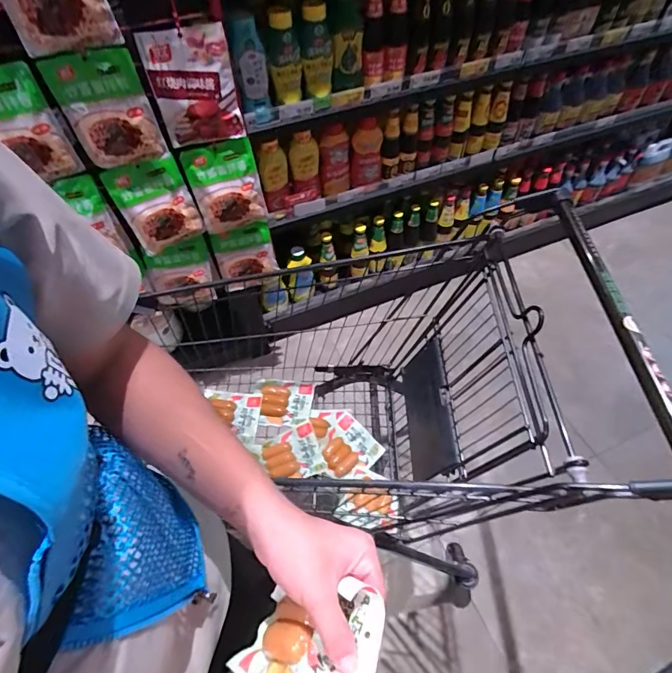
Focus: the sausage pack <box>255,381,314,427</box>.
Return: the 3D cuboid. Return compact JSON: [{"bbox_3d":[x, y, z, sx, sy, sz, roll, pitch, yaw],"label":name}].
[{"bbox_3d":[-0.130,0.163,1.023,0.137,0.020,0.121,5,55,5],"label":"sausage pack"}]

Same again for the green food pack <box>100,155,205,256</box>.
[{"bbox_3d":[-0.410,-0.298,0.963,0.158,0.199,0.049,-19,56,-11],"label":"green food pack"}]

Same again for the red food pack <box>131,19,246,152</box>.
[{"bbox_3d":[-0.276,-0.482,0.826,0.156,0.204,0.037,-10,55,-5],"label":"red food pack"}]

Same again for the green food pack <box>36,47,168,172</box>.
[{"bbox_3d":[-0.431,-0.423,0.794,0.154,0.200,0.034,-16,56,-10],"label":"green food pack"}]

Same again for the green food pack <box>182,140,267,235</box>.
[{"bbox_3d":[-0.259,-0.347,0.996,0.155,0.202,0.050,-13,55,-7],"label":"green food pack"}]

